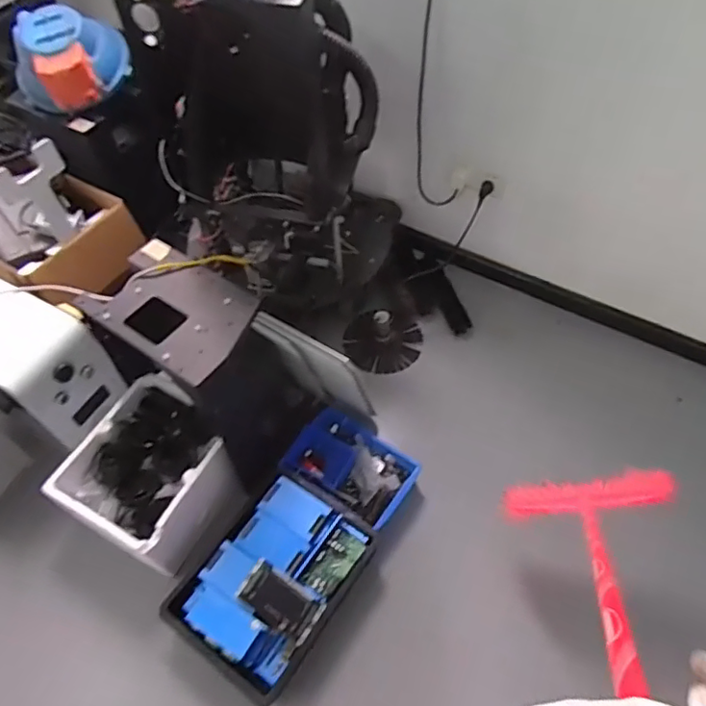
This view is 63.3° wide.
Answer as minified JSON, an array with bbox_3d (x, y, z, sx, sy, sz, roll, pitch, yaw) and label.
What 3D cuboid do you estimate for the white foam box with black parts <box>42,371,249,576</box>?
[{"bbox_3d":[-0.459,0.295,1.365,0.342,0.206,0.347,30,61,22],"label":"white foam box with black parts"}]

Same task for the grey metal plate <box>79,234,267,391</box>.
[{"bbox_3d":[-0.359,-0.092,1.146,0.334,0.040,0.220,29,61,21],"label":"grey metal plate"}]

